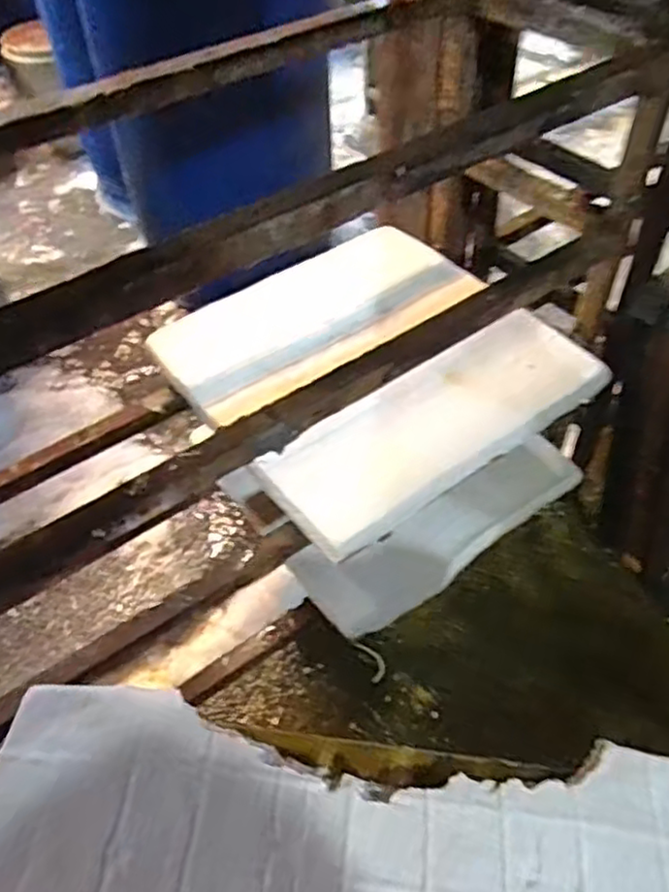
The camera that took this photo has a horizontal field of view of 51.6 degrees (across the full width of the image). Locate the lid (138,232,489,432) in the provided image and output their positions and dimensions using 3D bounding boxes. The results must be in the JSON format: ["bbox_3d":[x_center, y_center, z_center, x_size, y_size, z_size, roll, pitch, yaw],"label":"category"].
[{"bbox_3d":[-0.035,-0.226,1.154,0.519,0.034,0.261,-27,53,-18],"label":"lid"}]

